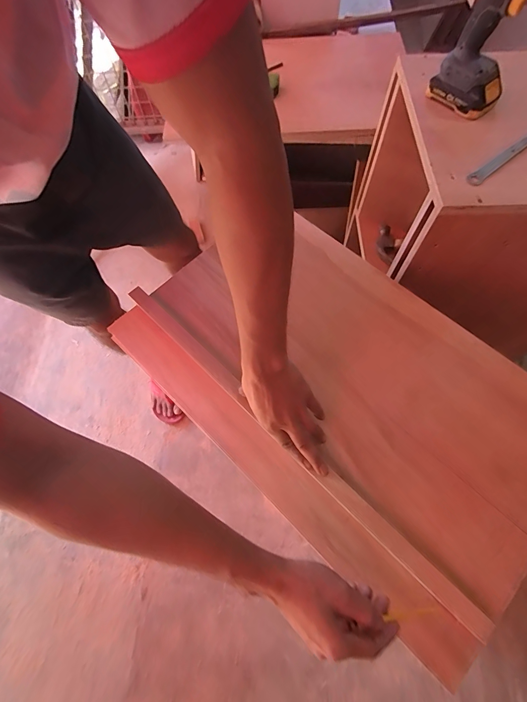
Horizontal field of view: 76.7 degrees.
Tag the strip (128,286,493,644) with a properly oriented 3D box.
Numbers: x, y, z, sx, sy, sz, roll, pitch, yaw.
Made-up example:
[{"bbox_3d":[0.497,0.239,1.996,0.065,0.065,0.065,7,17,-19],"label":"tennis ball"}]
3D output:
[{"bbox_3d":[0.018,0.116,0.505,0.692,0.018,0.028,42,73,17],"label":"strip"}]

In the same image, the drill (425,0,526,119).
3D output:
[{"bbox_3d":[0.370,-0.486,0.509,0.166,0.209,0.064,33,72,15],"label":"drill"}]

